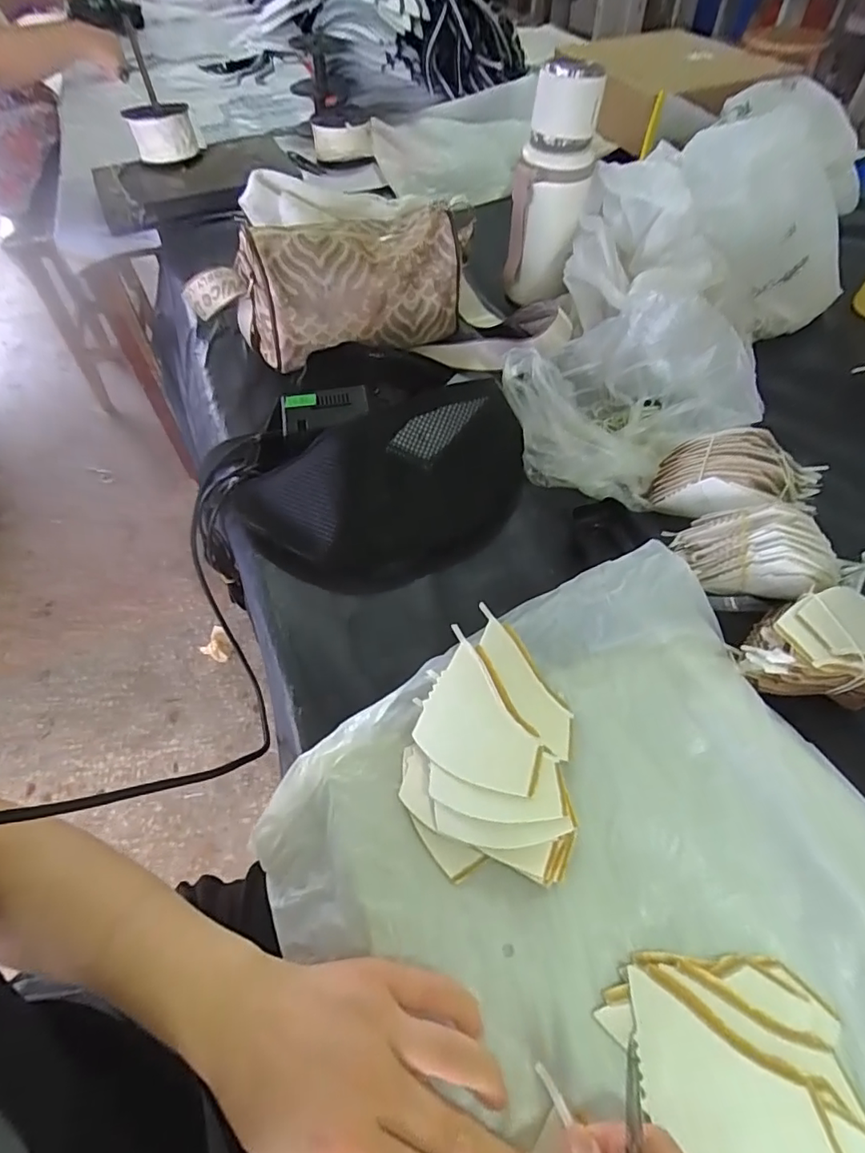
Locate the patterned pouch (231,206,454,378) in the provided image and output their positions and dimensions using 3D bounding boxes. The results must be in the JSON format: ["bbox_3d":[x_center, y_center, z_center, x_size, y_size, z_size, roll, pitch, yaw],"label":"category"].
[{"bbox_3d":[-0.081,-0.309,0.592,0.249,0.110,0.091,-17,56,-10],"label":"patterned pouch"}]

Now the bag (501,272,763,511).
[{"bbox_3d":[0.173,-0.172,0.508,0.185,0.120,0.175,-15,55,-11],"label":"bag"}]

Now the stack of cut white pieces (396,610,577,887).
[{"bbox_3d":[0.037,0.097,0.344,0.097,0.020,0.154,7,54,5],"label":"stack of cut white pieces"}]

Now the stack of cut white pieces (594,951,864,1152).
[{"bbox_3d":[0.151,0.233,0.253,0.098,0.010,0.123,-27,58,-19],"label":"stack of cut white pieces"}]

